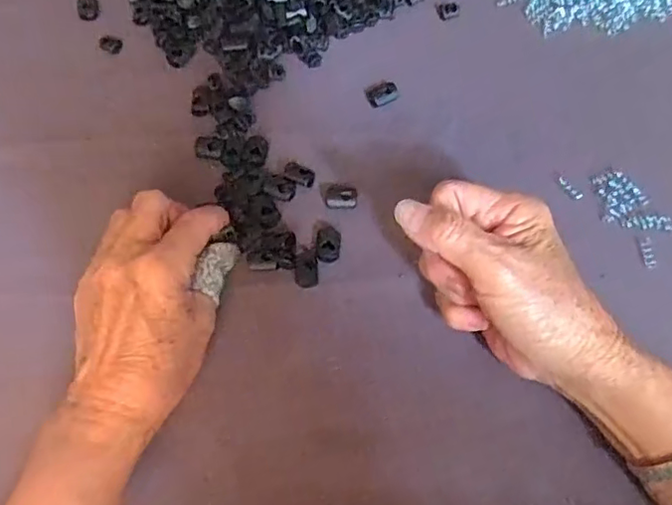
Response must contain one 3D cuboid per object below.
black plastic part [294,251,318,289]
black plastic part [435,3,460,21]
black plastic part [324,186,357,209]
[{"bbox_3d":[-0.018,0.011,0.361,0.014,0.009,0.021,-2,64,-1],"label":"black plastic part"},{"bbox_3d":[0.087,-0.188,0.455,0.017,0.004,0.014,-15,65,-7],"label":"black plastic part"},{"bbox_3d":[0.003,-0.036,0.383,0.021,0.008,0.015,8,65,3],"label":"black plastic part"}]

